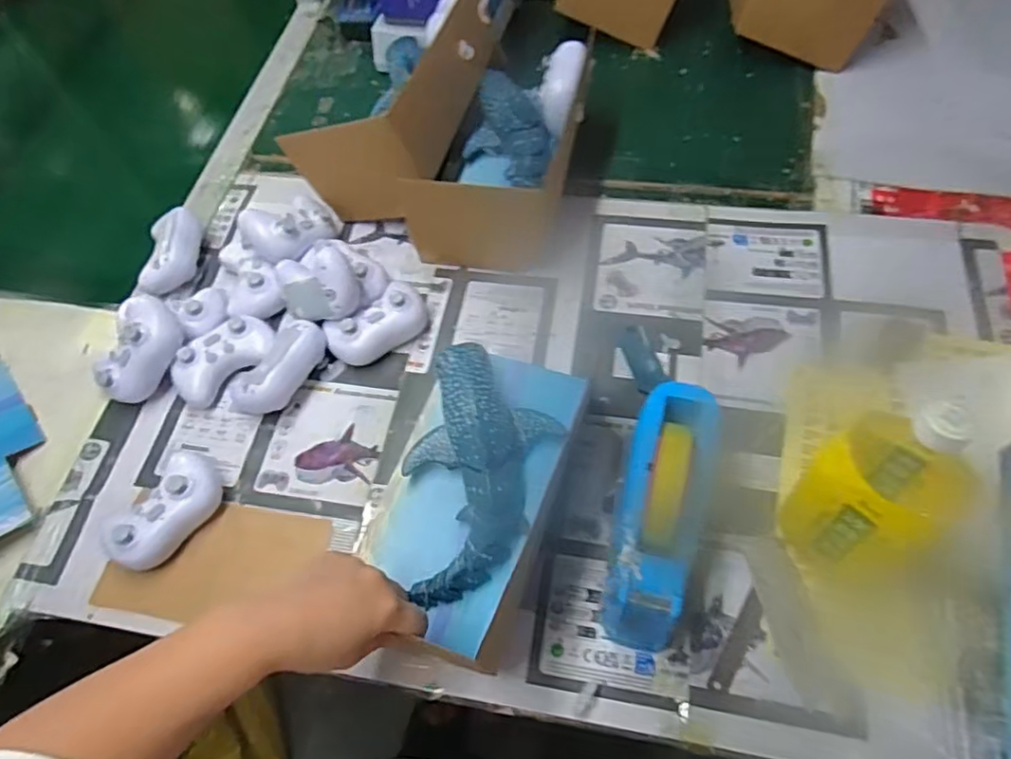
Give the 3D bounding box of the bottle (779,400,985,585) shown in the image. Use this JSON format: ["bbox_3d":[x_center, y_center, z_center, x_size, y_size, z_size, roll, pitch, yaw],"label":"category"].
[{"bbox_3d":[0.282,0.080,0.467,0.102,0.201,0.092,-25,62,-10],"label":"bottle"}]

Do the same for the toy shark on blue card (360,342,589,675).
[{"bbox_3d":[-0.030,0.082,0.556,0.140,0.071,0.279,15,63,12],"label":"toy shark on blue card"}]

